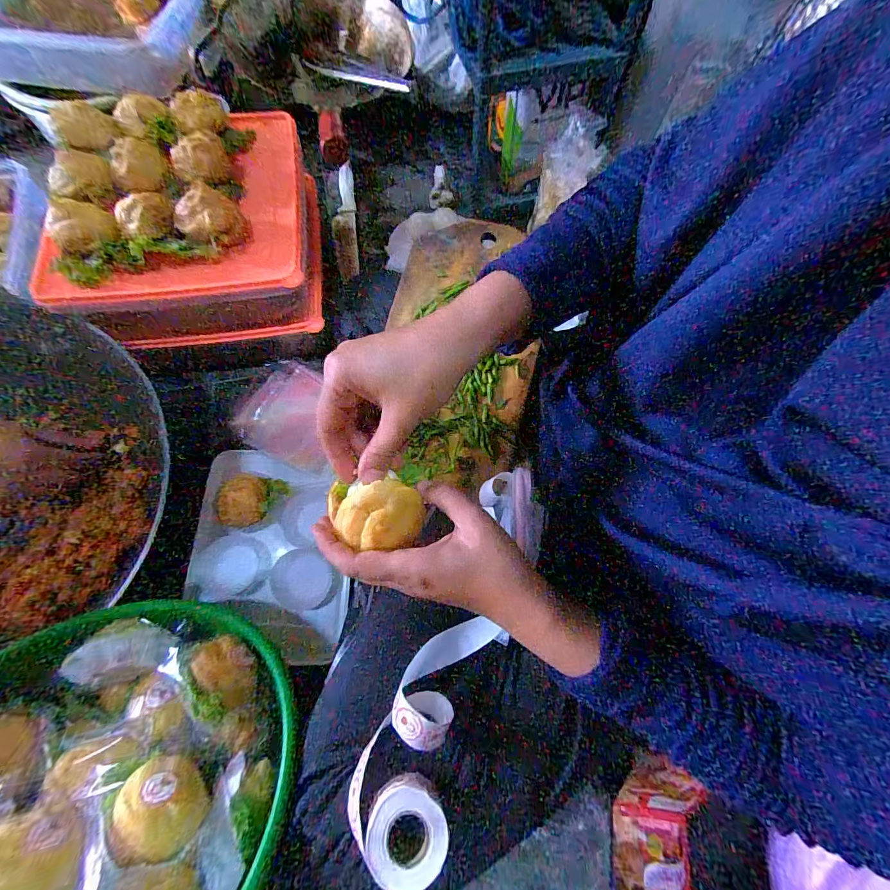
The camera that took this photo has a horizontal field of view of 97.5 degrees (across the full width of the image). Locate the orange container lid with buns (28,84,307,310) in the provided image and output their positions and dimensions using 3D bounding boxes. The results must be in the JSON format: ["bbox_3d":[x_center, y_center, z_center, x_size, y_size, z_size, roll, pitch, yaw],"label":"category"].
[{"bbox_3d":[-0.317,-0.304,0.468,0.272,0.058,0.288,-6,71,-3],"label":"orange container lid with buns"}]

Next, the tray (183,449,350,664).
[{"bbox_3d":[-0.213,0.129,0.483,0.178,0.030,0.241,1,71,-1],"label":"tray"}]

